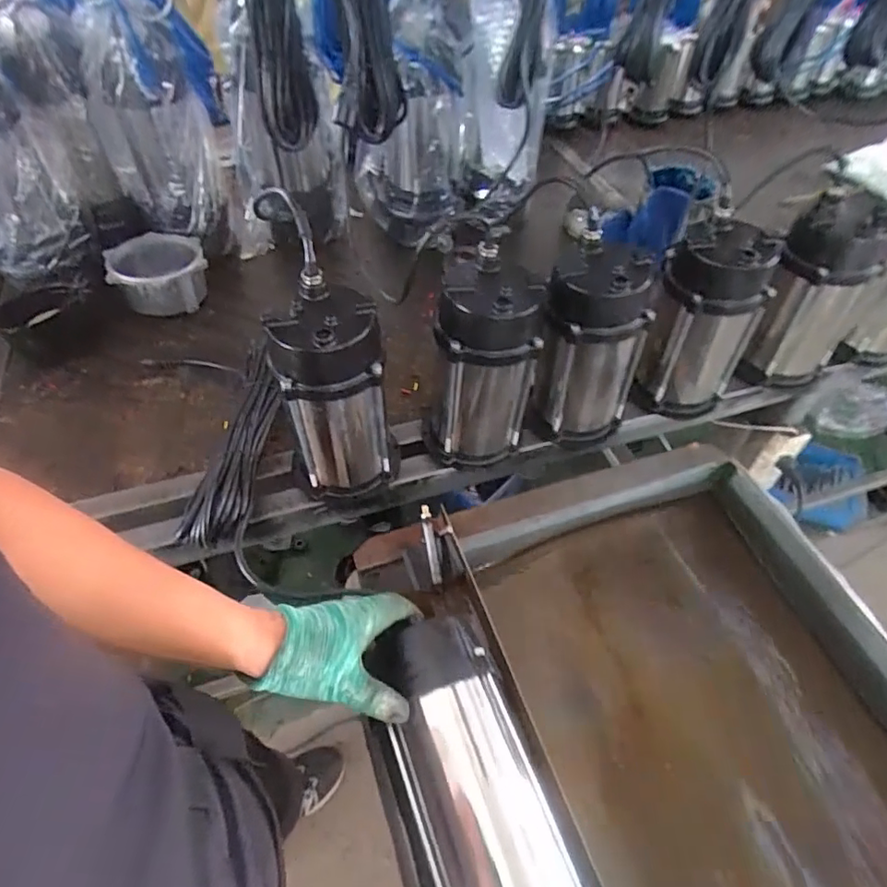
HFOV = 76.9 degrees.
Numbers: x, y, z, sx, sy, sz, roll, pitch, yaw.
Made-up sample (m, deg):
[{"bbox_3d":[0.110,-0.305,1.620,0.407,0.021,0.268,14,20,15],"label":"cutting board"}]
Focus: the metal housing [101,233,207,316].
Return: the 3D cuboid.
[{"bbox_3d":[-0.490,-0.293,0.973,0.157,0.081,0.128,-22,54,-19],"label":"metal housing"}]

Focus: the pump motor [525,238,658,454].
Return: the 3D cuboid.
[{"bbox_3d":[0.191,-0.113,0.733,0.124,0.265,0.108,17,52,12],"label":"pump motor"}]

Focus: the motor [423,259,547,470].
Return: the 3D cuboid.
[{"bbox_3d":[0.045,-0.088,0.704,0.134,0.248,0.104,1,50,-1],"label":"motor"}]

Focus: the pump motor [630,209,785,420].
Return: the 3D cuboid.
[{"bbox_3d":[0.350,-0.157,0.770,0.133,0.253,0.114,26,54,18],"label":"pump motor"}]

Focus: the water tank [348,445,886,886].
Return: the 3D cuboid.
[{"bbox_3d":[0.261,0.397,0.605,0.585,0.237,0.743,-15,53,-14],"label":"water tank"}]

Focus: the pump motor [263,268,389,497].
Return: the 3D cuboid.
[{"bbox_3d":[-0.128,-0.052,0.660,0.109,0.253,0.104,-10,51,-10],"label":"pump motor"}]

